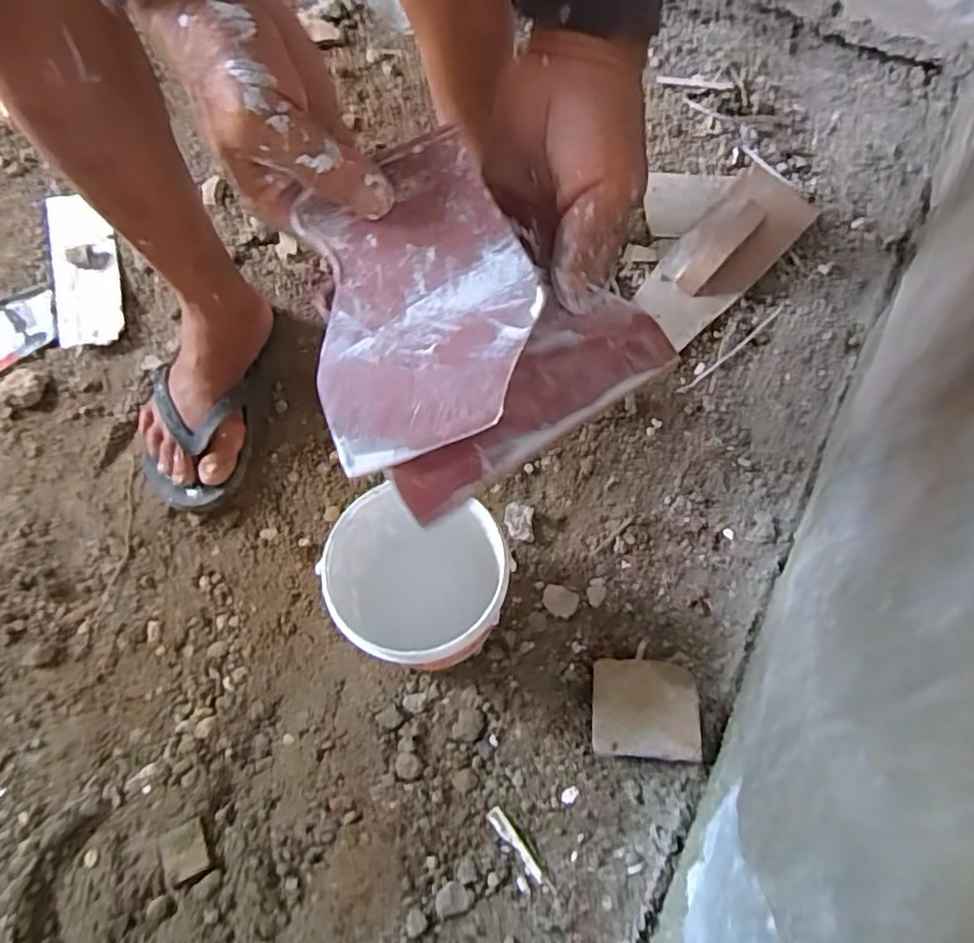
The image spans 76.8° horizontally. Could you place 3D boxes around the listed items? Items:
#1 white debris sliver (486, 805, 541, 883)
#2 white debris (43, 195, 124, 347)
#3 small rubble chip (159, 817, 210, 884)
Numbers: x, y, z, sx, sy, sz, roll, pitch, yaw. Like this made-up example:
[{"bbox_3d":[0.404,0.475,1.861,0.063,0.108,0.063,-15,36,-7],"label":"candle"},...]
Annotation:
[{"bbox_3d":[0.027,0.347,0.573,0.015,0.008,0.070,-37,75,-14],"label":"white debris sliver"},{"bbox_3d":[-0.516,-0.262,0.786,0.078,0.014,0.232,-15,71,-7],"label":"white debris"},{"bbox_3d":[-0.282,0.352,0.569,0.040,0.006,0.044,-25,72,-10],"label":"small rubble chip"}]

